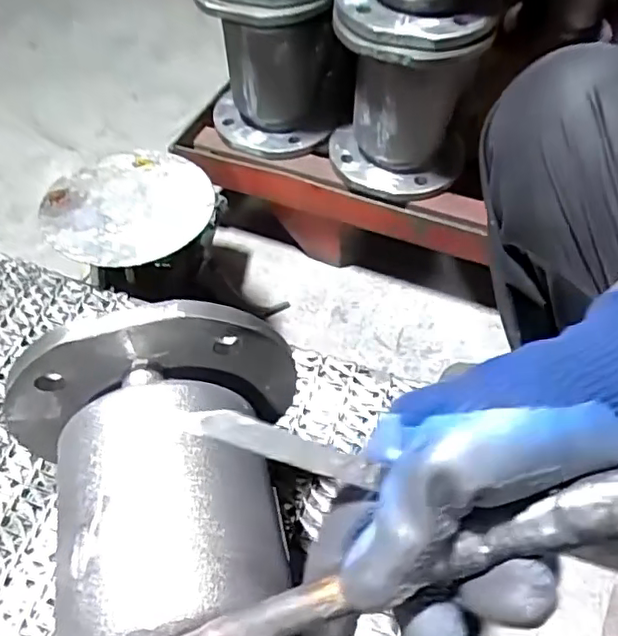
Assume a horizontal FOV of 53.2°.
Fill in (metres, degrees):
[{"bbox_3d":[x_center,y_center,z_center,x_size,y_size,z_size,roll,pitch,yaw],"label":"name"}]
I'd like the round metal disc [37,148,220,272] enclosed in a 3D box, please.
[{"bbox_3d":[-0.182,-0.115,0.618,0.159,0.014,0.161,0,52,0],"label":"round metal disc"}]

